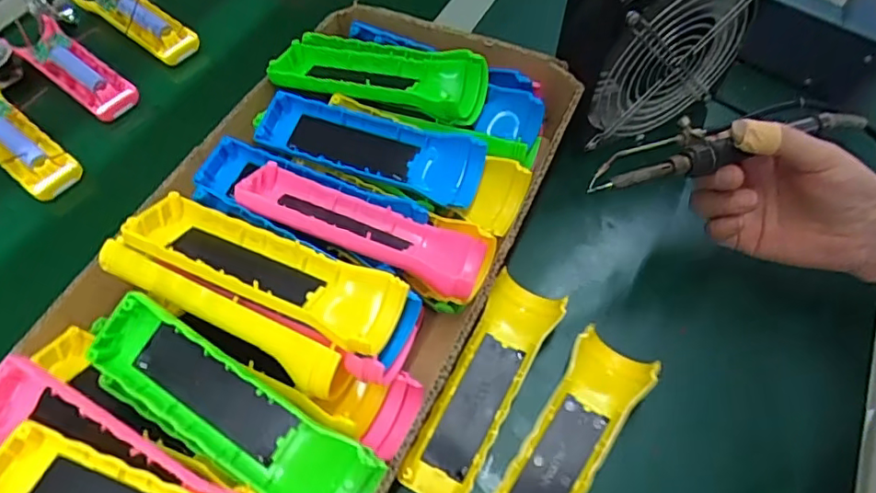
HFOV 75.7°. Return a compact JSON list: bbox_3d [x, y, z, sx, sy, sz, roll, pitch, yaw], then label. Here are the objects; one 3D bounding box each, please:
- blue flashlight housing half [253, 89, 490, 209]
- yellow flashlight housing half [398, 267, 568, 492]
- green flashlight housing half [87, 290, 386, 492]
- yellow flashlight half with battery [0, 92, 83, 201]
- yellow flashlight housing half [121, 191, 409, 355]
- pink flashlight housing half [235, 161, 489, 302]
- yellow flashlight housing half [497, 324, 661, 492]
[{"bbox_3d":[-0.047,-0.067,0.384,0.156,0.031,0.041,15,58,12],"label":"blue flashlight housing half"},{"bbox_3d":[0.029,0.089,0.365,0.045,0.023,0.152,25,61,18],"label":"yellow flashlight housing half"},{"bbox_3d":[-0.103,0.087,0.288,0.162,0.036,0.045,36,63,2],"label":"green flashlight housing half"},{"bbox_3d":[-0.369,-0.094,0.486,0.137,0.023,0.045,34,63,18],"label":"yellow flashlight half with battery"},{"bbox_3d":[-0.097,0.013,0.314,0.158,0.033,0.048,19,59,14],"label":"yellow flashlight housing half"},{"bbox_3d":[-0.048,-0.009,0.354,0.153,0.029,0.043,20,25,4],"label":"pink flashlight housing half"},{"bbox_3d":[0.078,0.124,0.341,0.048,0.032,0.150,27,62,19],"label":"yellow flashlight housing half"}]

